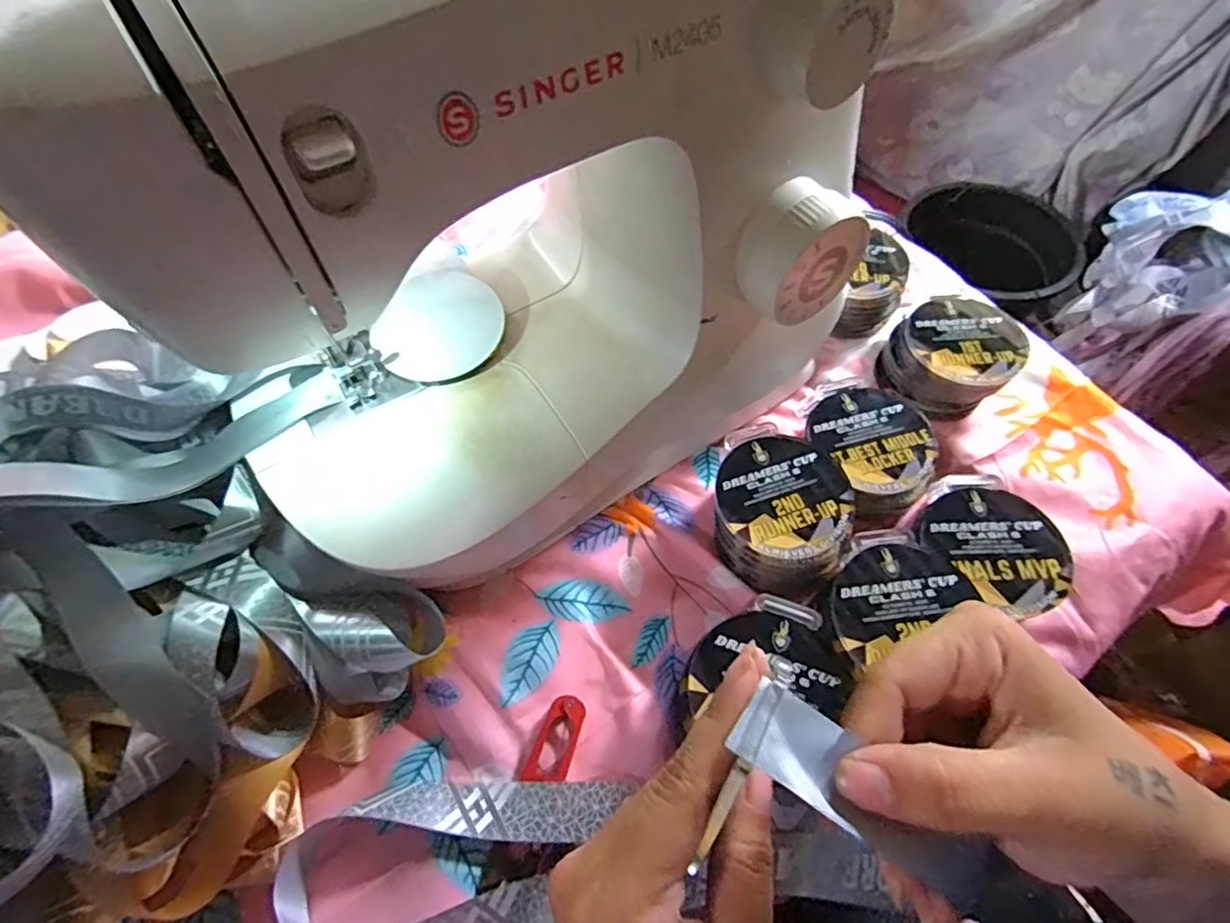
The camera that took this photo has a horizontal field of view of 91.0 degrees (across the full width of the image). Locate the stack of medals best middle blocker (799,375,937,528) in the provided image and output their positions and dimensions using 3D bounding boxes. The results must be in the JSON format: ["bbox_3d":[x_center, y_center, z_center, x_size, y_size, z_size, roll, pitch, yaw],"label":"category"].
[{"bbox_3d":[0.157,-0.007,0.377,0.069,0.034,0.092,-21,63,-12],"label":"stack of medals best middle blocker"}]

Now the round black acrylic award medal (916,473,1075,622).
[{"bbox_3d":[0.206,0.042,0.332,0.074,0.009,0.080,10,61,10],"label":"round black acrylic award medal"}]

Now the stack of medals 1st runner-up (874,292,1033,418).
[{"bbox_3d":[0.228,-0.074,0.414,0.078,0.049,0.072,40,68,19],"label":"stack of medals 1st runner-up"}]

